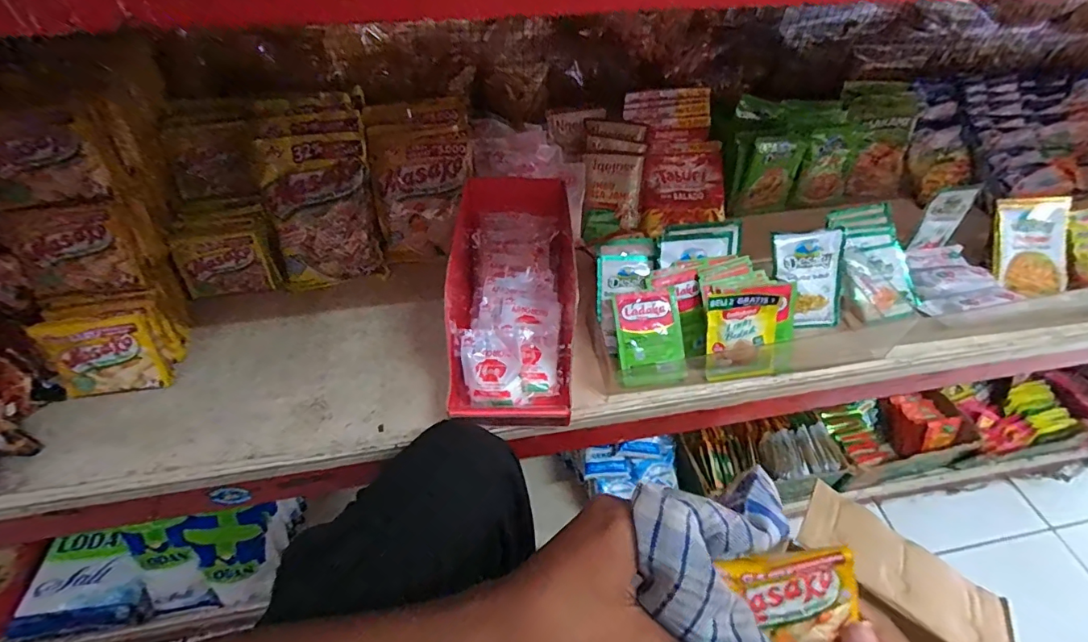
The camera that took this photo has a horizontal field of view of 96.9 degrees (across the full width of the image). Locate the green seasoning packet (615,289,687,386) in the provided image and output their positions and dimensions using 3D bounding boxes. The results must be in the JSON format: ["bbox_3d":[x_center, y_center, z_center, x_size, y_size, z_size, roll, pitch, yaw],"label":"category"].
[{"bbox_3d":[0.105,0.016,0.483,0.064,0.005,0.090,-7,88,-6],"label":"green seasoning packet"}]

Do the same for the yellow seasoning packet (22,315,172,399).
[{"bbox_3d":[-0.415,0.034,0.454,0.085,0.077,0.016,-5,28,-9],"label":"yellow seasoning packet"}]

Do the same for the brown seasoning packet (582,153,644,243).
[{"bbox_3d":[0.087,-0.156,0.613,0.075,0.108,0.004,0,4,-13],"label":"brown seasoning packet"}]

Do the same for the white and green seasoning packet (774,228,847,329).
[{"bbox_3d":[0.288,-0.044,0.526,0.084,0.102,0.008,0,10,-9],"label":"white and green seasoning packet"}]

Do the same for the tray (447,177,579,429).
[{"bbox_3d":[-0.033,-0.030,0.484,0.130,0.077,0.262,4,49,2],"label":"tray"}]

